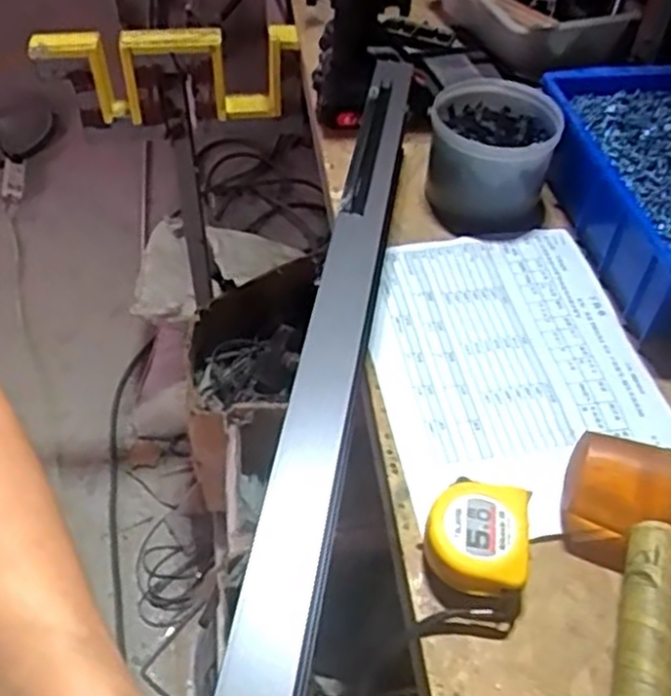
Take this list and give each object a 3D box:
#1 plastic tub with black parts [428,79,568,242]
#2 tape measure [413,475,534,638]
[{"bbox_3d":[0.141,-0.171,0.699,0.109,0.108,0.137,10,49,7],"label":"plastic tub with black parts"},{"bbox_3d":[0.085,0.128,0.461,0.063,0.039,0.090,7,49,5],"label":"tape measure"}]

